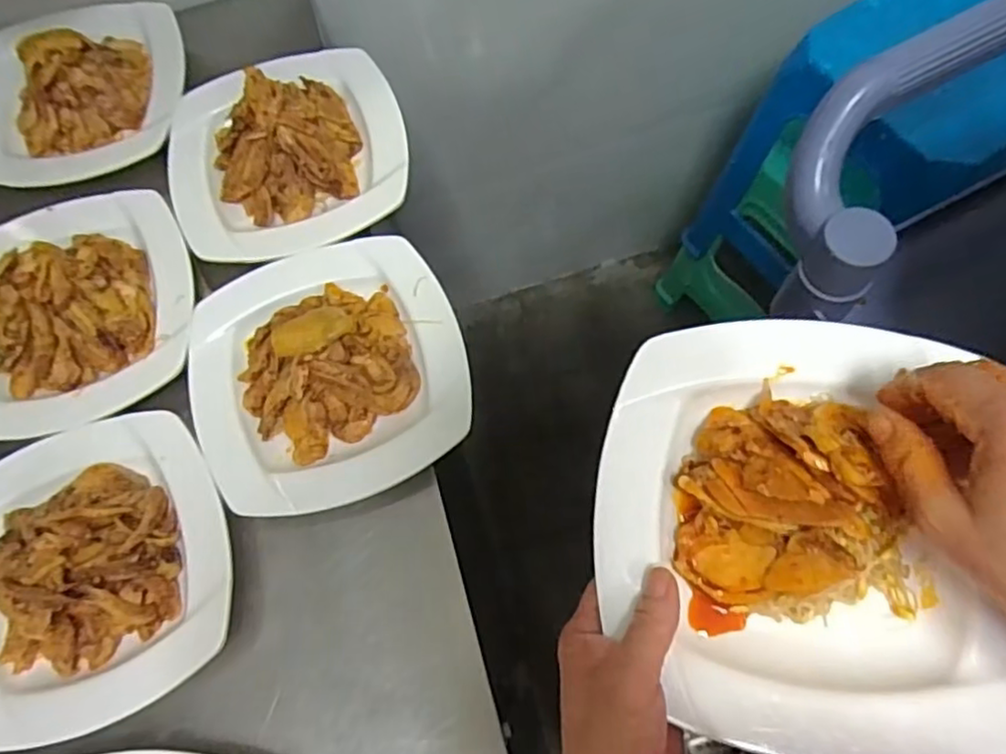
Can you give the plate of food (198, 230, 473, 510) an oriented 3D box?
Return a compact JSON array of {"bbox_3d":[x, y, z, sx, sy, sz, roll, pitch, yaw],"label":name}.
[{"bbox_3d":[-0.139,-0.015,0.504,0.202,0.061,0.207,-21,69,-2],"label":"plate of food"}]

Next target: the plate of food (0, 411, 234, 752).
[{"bbox_3d":[-0.302,0.128,0.456,0.196,0.057,0.205,-24,69,-4],"label":"plate of food"}]

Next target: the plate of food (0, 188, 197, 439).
[{"bbox_3d":[-0.339,-0.068,0.496,0.183,0.054,0.195,-18,69,-1],"label":"plate of food"}]

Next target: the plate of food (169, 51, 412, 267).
[{"bbox_3d":[-0.194,-0.211,0.580,0.206,0.069,0.198,-17,68,-1],"label":"plate of food"}]

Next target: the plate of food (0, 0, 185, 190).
[{"bbox_3d":[-0.375,-0.255,0.562,0.175,0.047,0.169,-9,69,2],"label":"plate of food"}]

